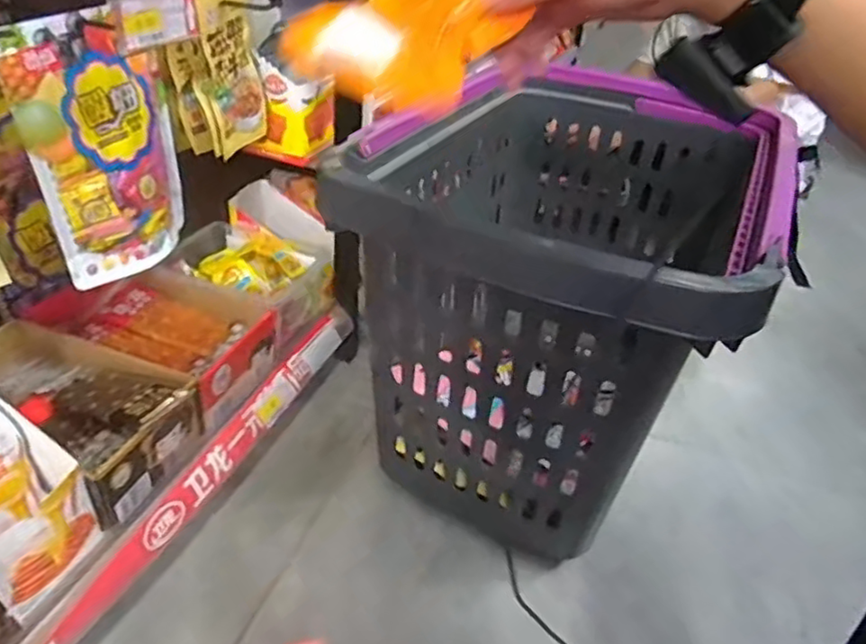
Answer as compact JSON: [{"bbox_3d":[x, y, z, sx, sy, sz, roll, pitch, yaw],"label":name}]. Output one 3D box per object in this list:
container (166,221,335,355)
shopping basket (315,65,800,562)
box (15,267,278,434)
[{"bbox_3d":[-0.268,-0.063,0.940,0.195,0.102,0.156,17,37,14],"label":"container"},{"bbox_3d":[0.170,-0.036,0.832,0.373,0.420,0.568,20,38,19],"label":"shopping basket"},{"bbox_3d":[-0.355,0.014,0.819,0.261,0.073,0.167,15,37,13],"label":"box"}]

